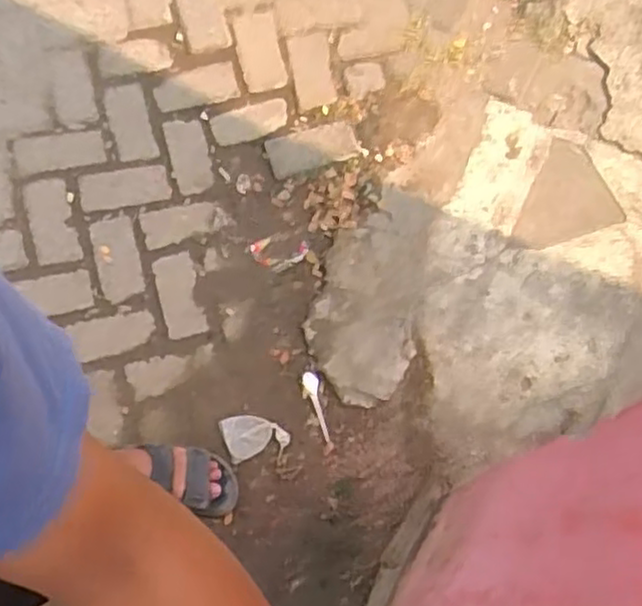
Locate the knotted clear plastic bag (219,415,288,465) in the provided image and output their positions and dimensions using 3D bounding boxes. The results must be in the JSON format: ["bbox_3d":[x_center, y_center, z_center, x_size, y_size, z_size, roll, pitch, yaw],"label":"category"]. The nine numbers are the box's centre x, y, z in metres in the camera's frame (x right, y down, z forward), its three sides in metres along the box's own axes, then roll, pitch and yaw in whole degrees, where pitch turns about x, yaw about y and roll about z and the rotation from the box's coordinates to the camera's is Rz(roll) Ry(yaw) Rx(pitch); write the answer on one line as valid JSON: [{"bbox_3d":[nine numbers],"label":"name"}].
[{"bbox_3d":[-0.133,0.265,1.479,0.126,0.012,0.090,-12,72,-9],"label":"knotted clear plastic bag"}]

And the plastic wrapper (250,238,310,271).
[{"bbox_3d":[-0.091,-0.119,1.639,0.118,0.013,0.082,-20,73,-11],"label":"plastic wrapper"}]

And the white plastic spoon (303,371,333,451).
[{"bbox_3d":[-0.006,0.224,1.510,0.032,0.014,0.166,-13,71,-7],"label":"white plastic spoon"}]

